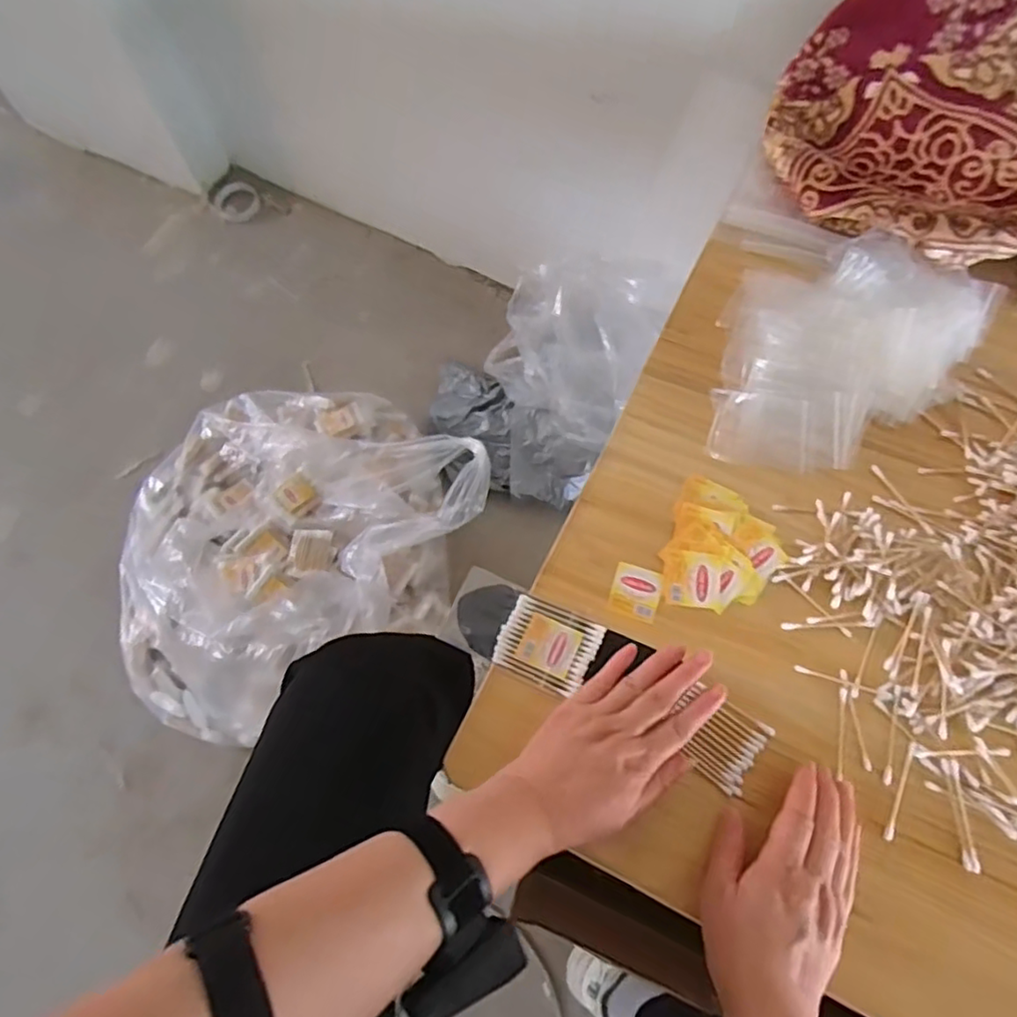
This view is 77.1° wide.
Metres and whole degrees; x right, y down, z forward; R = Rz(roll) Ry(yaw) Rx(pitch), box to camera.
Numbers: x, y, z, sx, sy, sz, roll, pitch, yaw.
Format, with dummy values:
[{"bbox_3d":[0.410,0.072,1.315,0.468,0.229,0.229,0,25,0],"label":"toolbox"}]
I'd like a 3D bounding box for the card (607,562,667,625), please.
[{"bbox_3d":[0.106,0.069,0.527,0.040,0.004,0.042,17,71,6],"label":"card"}]

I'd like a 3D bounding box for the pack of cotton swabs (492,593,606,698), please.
[{"bbox_3d":[0.031,0.108,0.507,0.074,0.005,0.059,24,72,8],"label":"pack of cotton swabs"}]

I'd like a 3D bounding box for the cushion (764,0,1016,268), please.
[{"bbox_3d":[0.384,-0.360,0.575,0.292,0.226,0.080,36,33,19],"label":"cushion"}]

